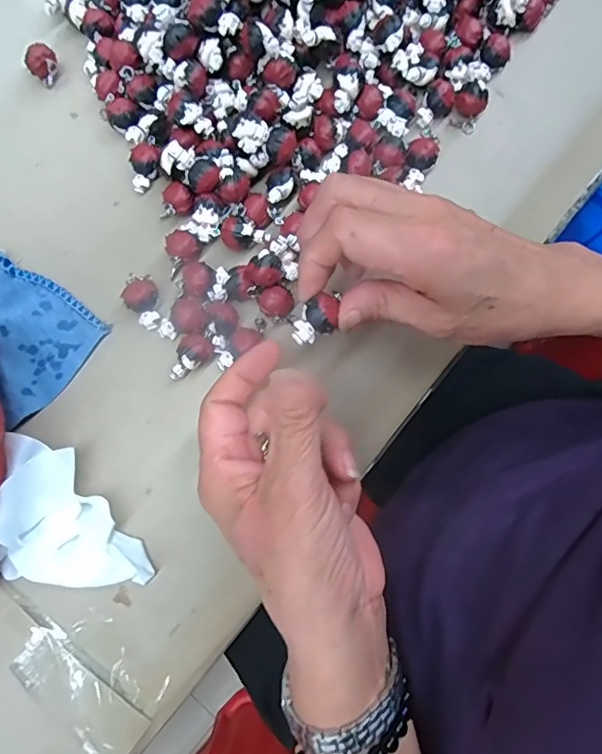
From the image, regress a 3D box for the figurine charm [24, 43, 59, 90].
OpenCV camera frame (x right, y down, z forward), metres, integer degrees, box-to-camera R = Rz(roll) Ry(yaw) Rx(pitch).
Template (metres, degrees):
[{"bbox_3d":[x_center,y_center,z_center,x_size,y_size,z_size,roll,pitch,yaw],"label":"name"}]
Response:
[{"bbox_3d":[-0.173,-0.211,0.331,0.018,0.016,0.019,0,79,0],"label":"figurine charm"}]

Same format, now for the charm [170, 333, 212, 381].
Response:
[{"bbox_3d":[-0.065,-0.011,0.286,0.028,0.019,0.016,-44,82,-8],"label":"charm"}]

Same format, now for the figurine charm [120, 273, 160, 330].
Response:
[{"bbox_3d":[-0.094,-0.046,0.294,0.020,0.016,0.032,-32,80,-6],"label":"figurine charm"}]

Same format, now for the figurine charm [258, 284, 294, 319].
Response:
[{"bbox_3d":[-0.015,-0.043,0.292,0.020,0.016,0.016,-9,79,-1],"label":"figurine charm"}]

